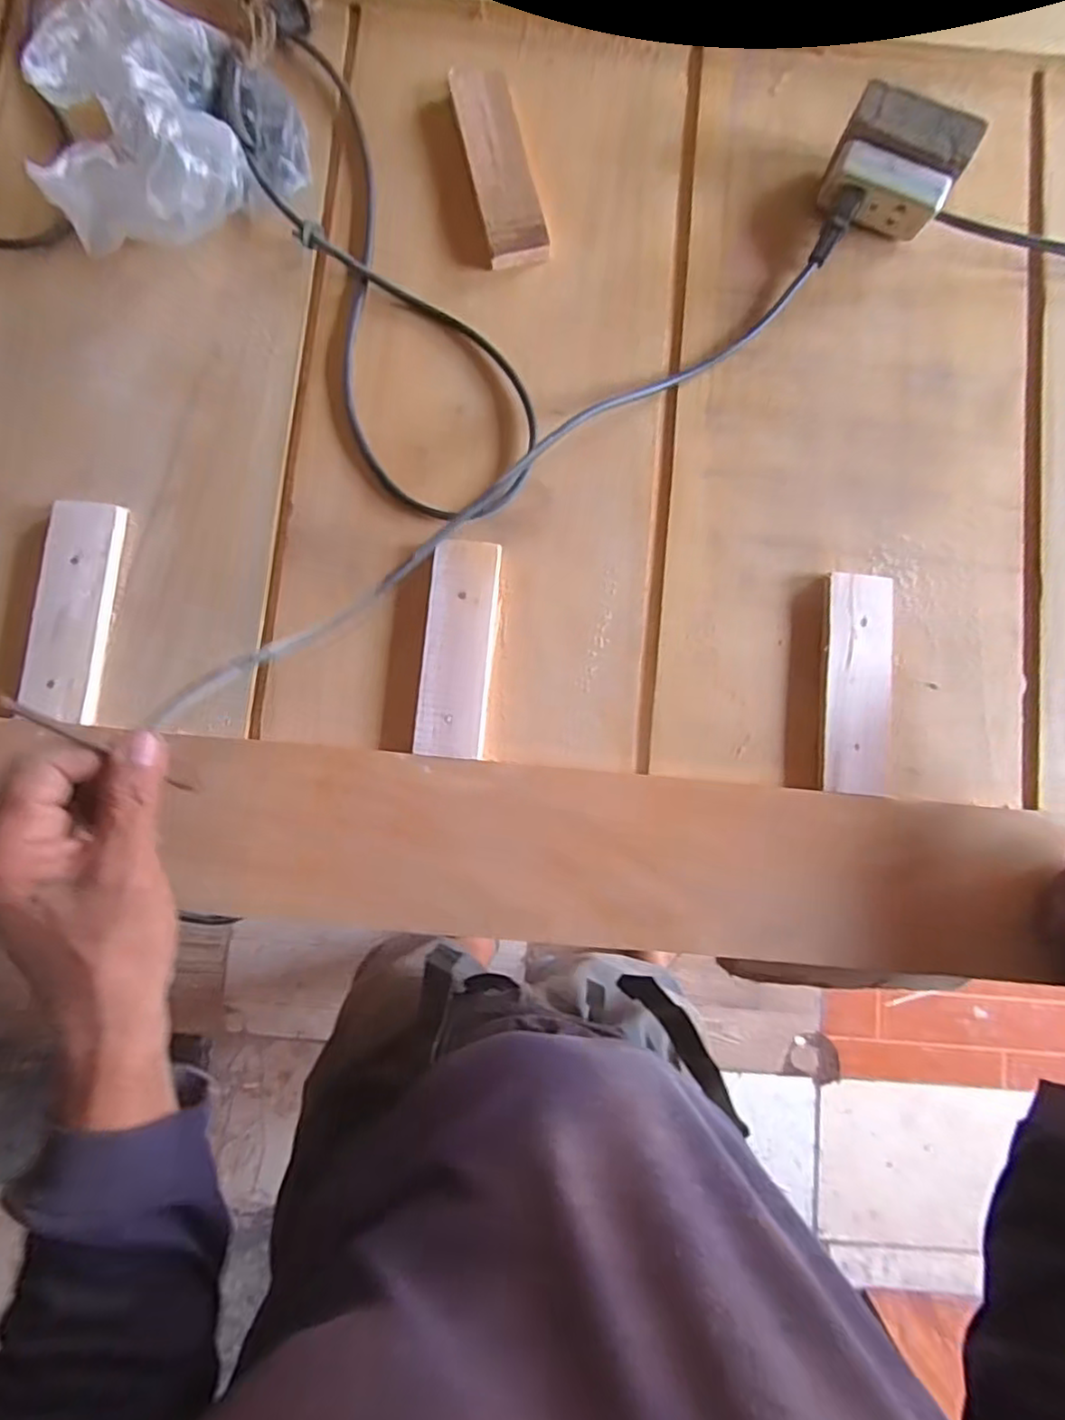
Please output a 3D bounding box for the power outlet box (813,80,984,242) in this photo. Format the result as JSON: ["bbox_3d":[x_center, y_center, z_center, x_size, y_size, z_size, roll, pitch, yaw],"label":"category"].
[{"bbox_3d":[0.254,-0.380,0.459,0.082,0.065,0.054,23,84,2],"label":"power outlet box"}]

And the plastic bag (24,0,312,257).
[{"bbox_3d":[-0.248,-0.399,0.440,0.153,0.105,0.184,7,83,0],"label":"plastic bag"}]

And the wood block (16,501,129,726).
[{"bbox_3d":[-0.314,-0.067,0.445,0.047,0.018,0.147,4,83,0],"label":"wood block"}]

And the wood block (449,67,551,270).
[{"bbox_3d":[-0.025,-0.408,0.486,0.044,0.015,0.157,-13,84,-2],"label":"wood block"}]

